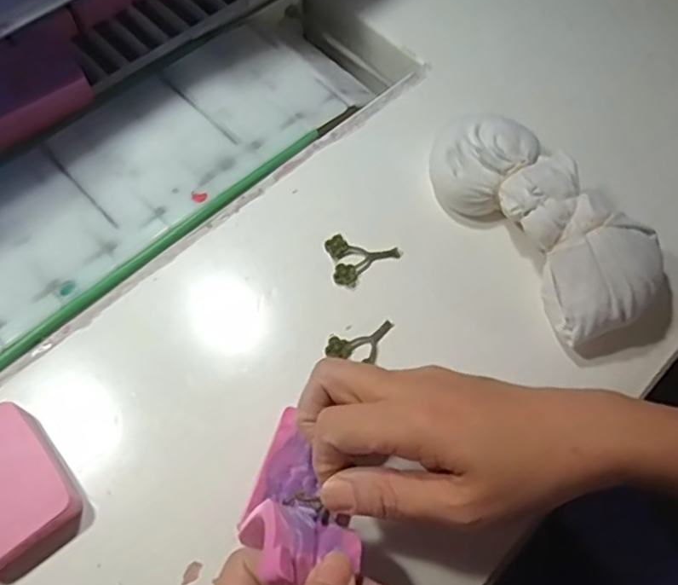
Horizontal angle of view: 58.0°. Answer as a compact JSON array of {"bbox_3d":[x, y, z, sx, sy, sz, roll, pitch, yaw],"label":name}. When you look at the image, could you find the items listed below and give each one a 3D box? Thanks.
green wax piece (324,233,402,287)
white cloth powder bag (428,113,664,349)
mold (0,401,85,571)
[{"bbox_3d":[0.011,-0.025,0.382,0.043,0.005,0.033,-31,69,-16],"label":"green wax piece"},{"bbox_3d":[0.125,-0.048,0.373,0.072,0.049,0.155,-29,68,-15],"label":"white cloth powder bag"},{"bbox_3d":[-0.167,0.095,0.304,0.052,0.015,0.068,-36,70,-17],"label":"mold"}]

